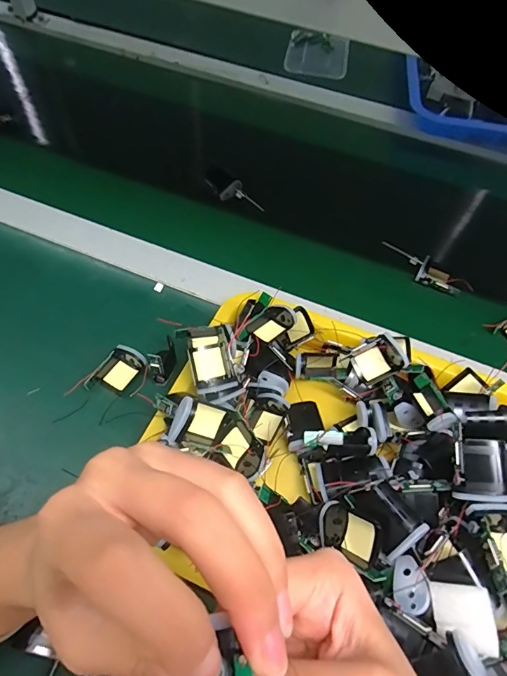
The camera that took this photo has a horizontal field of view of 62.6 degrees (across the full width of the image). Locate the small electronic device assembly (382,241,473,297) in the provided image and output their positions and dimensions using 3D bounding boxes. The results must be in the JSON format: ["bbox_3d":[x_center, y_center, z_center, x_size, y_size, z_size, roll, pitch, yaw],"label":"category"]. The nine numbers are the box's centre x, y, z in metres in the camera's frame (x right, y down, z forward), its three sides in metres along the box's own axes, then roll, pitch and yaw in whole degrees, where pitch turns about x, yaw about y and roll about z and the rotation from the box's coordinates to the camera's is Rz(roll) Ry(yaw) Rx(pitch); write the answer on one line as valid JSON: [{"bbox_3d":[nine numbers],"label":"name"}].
[{"bbox_3d":[0.208,-0.085,0.507,0.114,0.020,0.034,30,61,15],"label":"small electronic device assembly"}]

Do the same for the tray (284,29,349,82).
[{"bbox_3d":[0.120,-0.534,0.780,0.113,0.015,0.144,10,58,3],"label":"tray"}]

